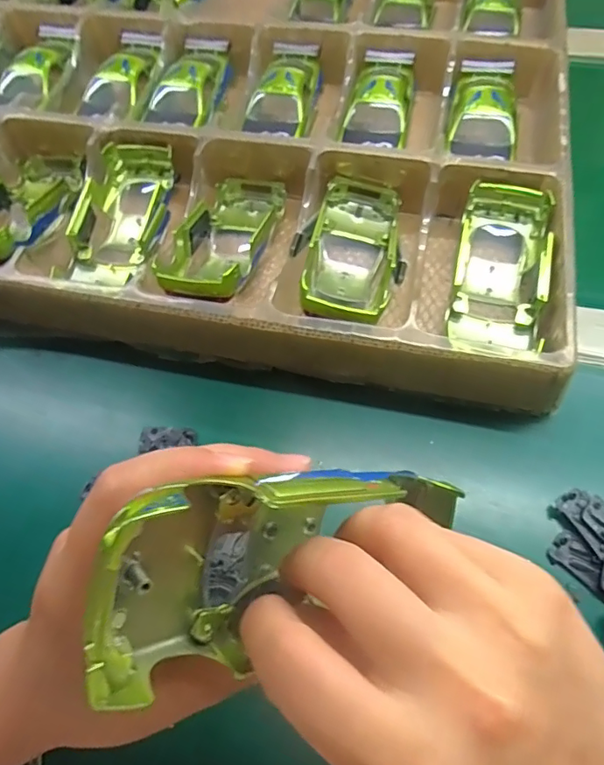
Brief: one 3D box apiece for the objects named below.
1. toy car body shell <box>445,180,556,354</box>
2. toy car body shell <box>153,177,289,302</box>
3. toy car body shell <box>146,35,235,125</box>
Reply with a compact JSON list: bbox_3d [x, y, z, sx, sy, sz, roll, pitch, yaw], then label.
[{"bbox_3d":[0.125,-0.074,0.324,0.053,0.034,0.123,10,62,9],"label":"toy car body shell"},{"bbox_3d":[-0.050,-0.096,0.347,0.059,0.032,0.137,7,43,7],"label":"toy car body shell"},{"bbox_3d":[-0.093,-0.251,0.439,0.054,0.031,0.100,10,62,9],"label":"toy car body shell"}]

